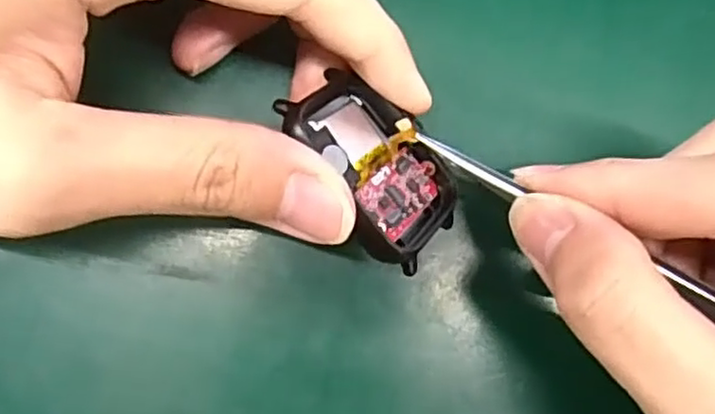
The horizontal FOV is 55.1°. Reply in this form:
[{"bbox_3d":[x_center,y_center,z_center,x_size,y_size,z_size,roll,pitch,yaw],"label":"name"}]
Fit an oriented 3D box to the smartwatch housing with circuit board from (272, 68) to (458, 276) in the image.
[{"bbox_3d":[0.006,-0.010,0.163,0.040,0.005,0.045,-37,96,-48],"label":"smartwatch housing with circuit board"}]

